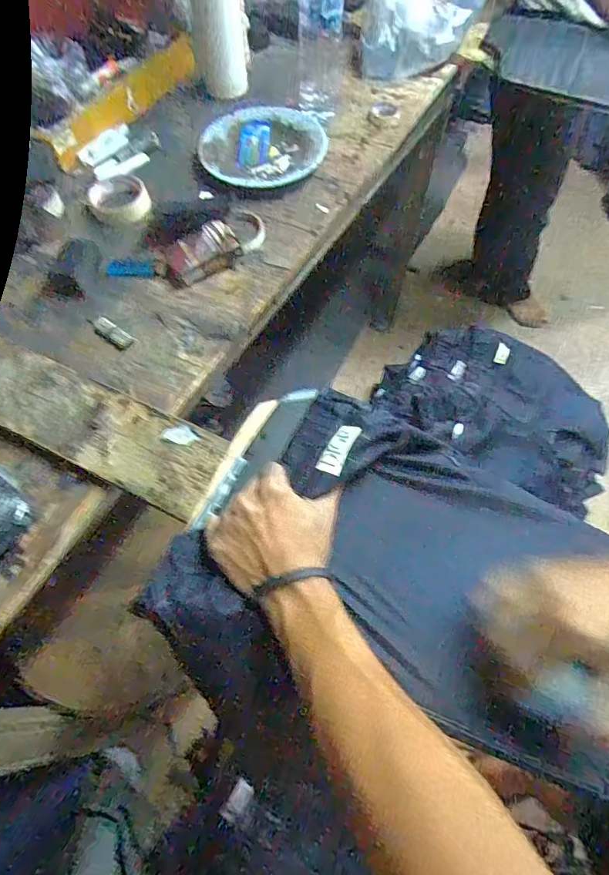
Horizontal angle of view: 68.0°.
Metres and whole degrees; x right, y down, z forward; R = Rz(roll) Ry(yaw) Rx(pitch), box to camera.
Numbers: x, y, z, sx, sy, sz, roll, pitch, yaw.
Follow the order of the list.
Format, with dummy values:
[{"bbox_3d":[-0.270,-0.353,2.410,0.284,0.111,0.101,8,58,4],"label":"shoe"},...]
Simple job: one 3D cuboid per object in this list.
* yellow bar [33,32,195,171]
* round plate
[{"bbox_3d":[-0.293,-0.562,0.747,0.051,0.033,0.337,28,66,13],"label":"yellow bar"},{"bbox_3d":[-0.062,-0.450,0.701,0.192,0.026,0.170,-5,63,-3],"label":"round plate"}]

